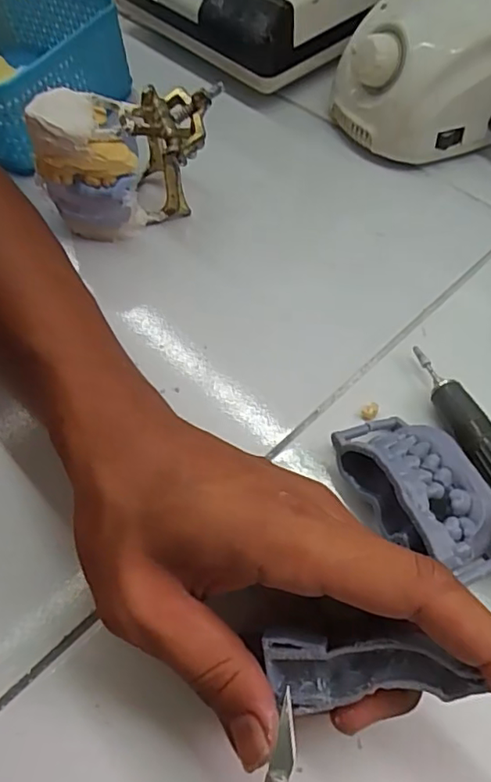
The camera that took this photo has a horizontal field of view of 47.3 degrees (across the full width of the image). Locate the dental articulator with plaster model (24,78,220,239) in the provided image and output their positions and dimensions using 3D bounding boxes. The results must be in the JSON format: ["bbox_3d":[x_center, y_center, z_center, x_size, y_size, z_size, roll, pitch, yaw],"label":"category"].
[{"bbox_3d":[-0.066,-0.137,0.332,0.104,0.075,0.059,-33,62,-15],"label":"dental articulator with plaster model"}]

